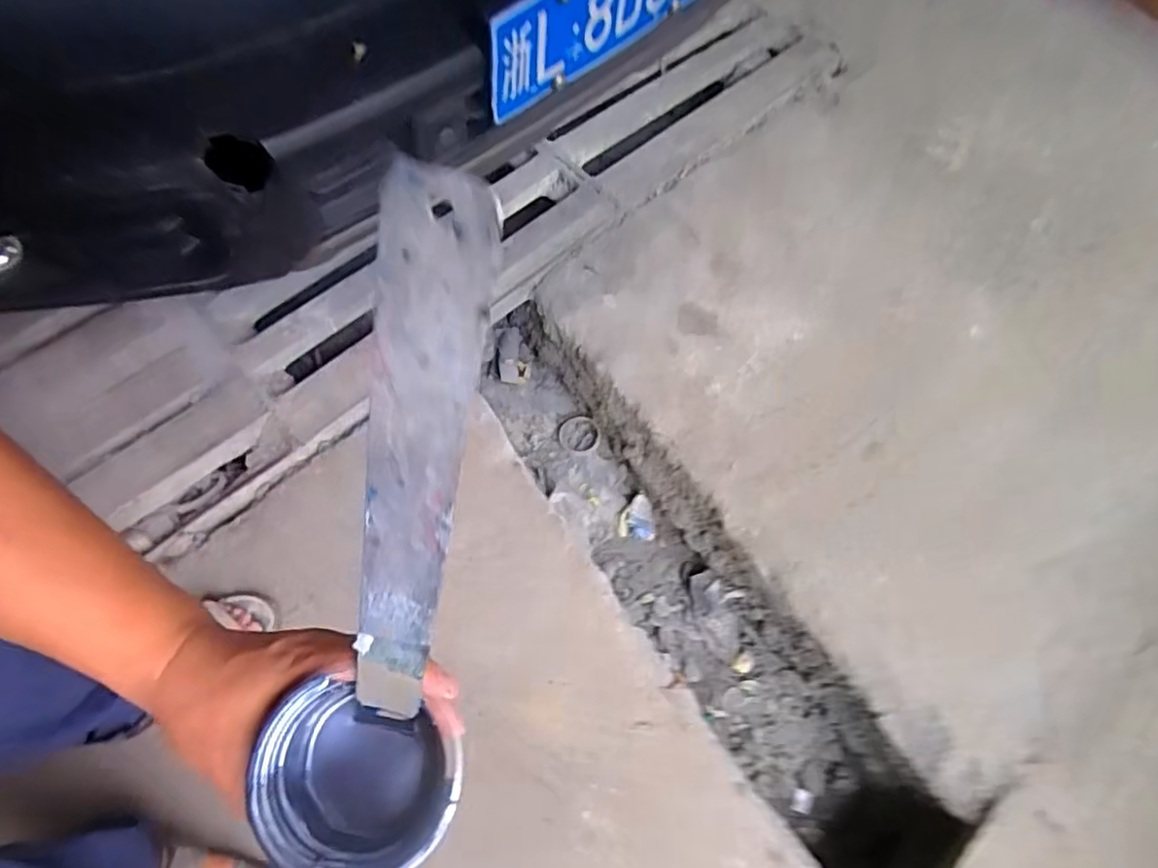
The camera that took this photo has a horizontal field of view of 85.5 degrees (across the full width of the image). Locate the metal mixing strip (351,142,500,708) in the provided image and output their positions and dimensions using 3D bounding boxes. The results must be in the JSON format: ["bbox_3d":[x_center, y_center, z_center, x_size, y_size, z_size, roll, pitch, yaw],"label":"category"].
[{"bbox_3d":[-0.062,0.033,0.222,0.031,0.250,0.005,19,38,1],"label":"metal mixing strip"}]

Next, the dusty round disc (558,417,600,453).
[{"bbox_3d":[0.000,0.001,1.285,0.089,0.013,0.082,1,67,-2],"label":"dusty round disc"}]

